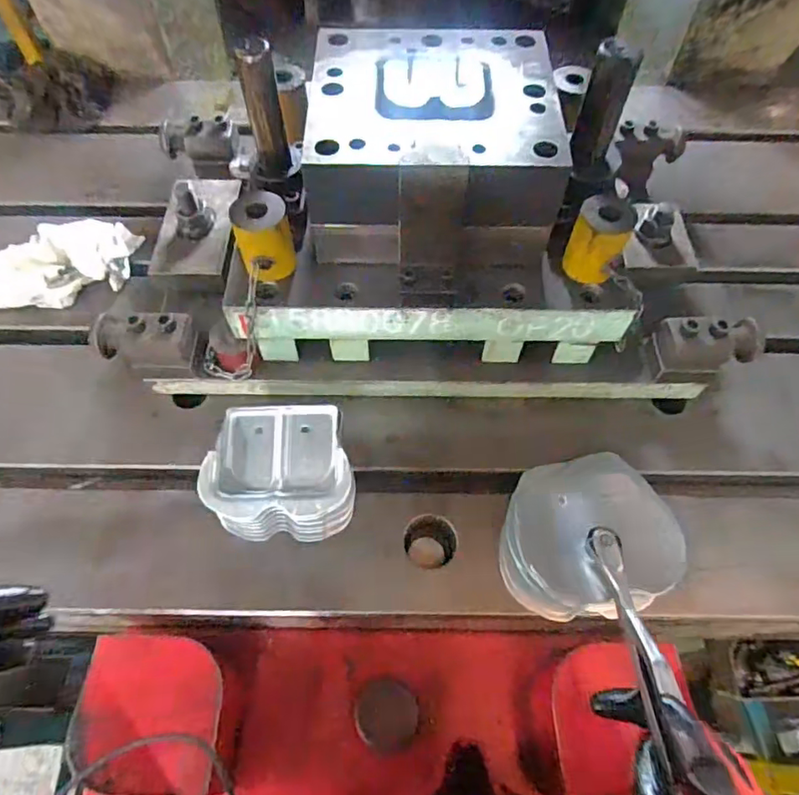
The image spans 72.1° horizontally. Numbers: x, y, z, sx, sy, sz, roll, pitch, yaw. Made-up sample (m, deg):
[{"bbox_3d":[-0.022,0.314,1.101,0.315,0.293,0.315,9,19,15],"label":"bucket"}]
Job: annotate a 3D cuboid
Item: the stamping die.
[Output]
[{"bbox_3d":[0.035,-0.174,0.571,0.455,0.254,0.268,1,60,0],"label":"stamping die"}]

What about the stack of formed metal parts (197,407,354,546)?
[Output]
[{"bbox_3d":[-0.103,0.078,0.511,0.124,0.106,0.113,0,60,0],"label":"stack of formed metal parts"}]

